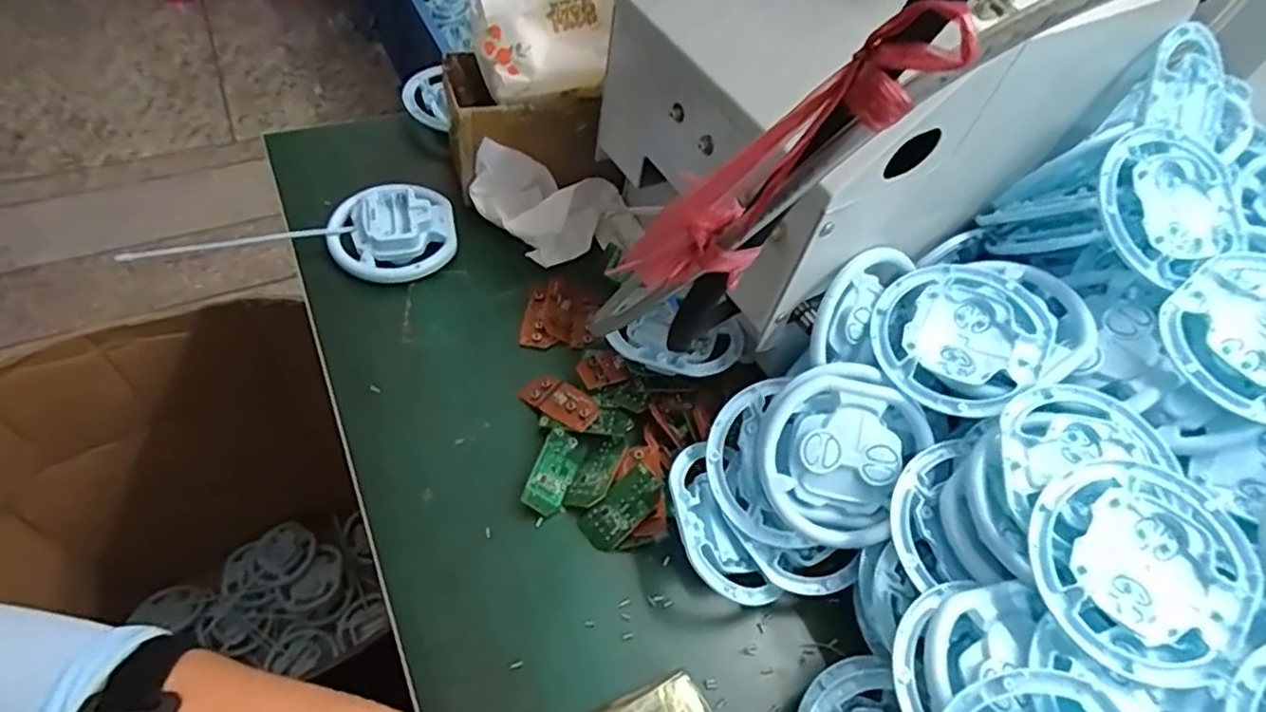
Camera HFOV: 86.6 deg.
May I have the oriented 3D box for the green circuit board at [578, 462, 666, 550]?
[{"bbox_3d":[-0.007,0.100,0.438,0.059,0.006,0.028,-45,63,4],"label":"green circuit board"}]

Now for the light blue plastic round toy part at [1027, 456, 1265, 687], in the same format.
[{"bbox_3d":[0.255,0.104,0.335,0.099,0.026,0.099,1,54,-1],"label":"light blue plastic round toy part"}]

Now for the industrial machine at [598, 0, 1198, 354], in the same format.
[{"bbox_3d":[0.164,-0.191,0.454,0.287,0.180,0.208,-20,60,-21],"label":"industrial machine"}]

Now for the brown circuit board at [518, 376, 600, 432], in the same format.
[{"bbox_3d":[-0.052,0.032,0.484,0.060,0.008,0.028,29,58,18],"label":"brown circuit board"}]

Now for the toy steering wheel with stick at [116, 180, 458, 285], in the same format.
[{"bbox_3d":[-0.263,-0.103,0.549,0.230,0.042,0.094,3,54,-8],"label":"toy steering wheel with stick"}]

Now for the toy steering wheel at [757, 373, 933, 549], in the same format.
[{"bbox_3d":[0.123,0.061,0.411,0.091,0.016,0.101,24,92,0],"label":"toy steering wheel"}]

